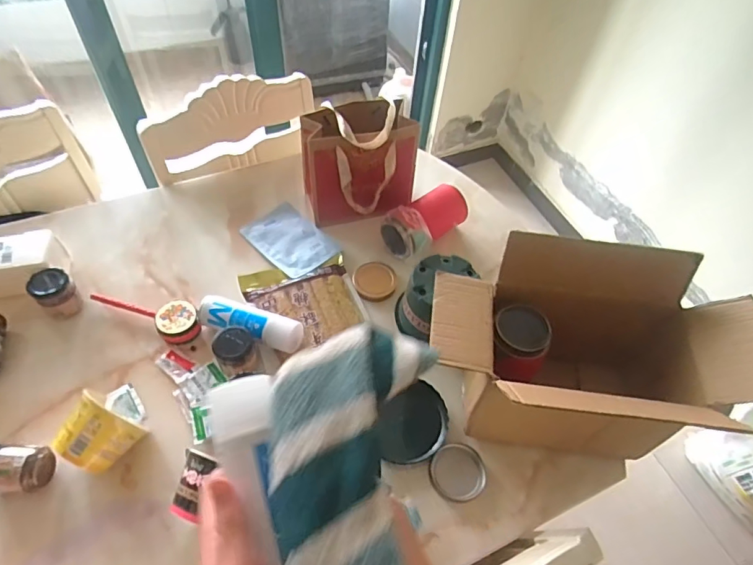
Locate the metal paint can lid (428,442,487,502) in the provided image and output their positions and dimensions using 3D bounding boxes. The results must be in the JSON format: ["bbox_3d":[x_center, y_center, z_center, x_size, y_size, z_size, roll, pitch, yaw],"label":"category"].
[{"bbox_3d":[0.118,0.272,0.692,0.078,0.011,0.076,2,54,-3],"label":"metal paint can lid"}]

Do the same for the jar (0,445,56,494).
[{"bbox_3d":[-0.466,0.245,0.626,0.078,0.056,0.058,2,54,-3],"label":"jar"}]

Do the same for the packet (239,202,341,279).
[{"bbox_3d":[-0.164,-0.081,0.916,0.116,0.010,0.177,-38,61,-25],"label":"packet"}]

